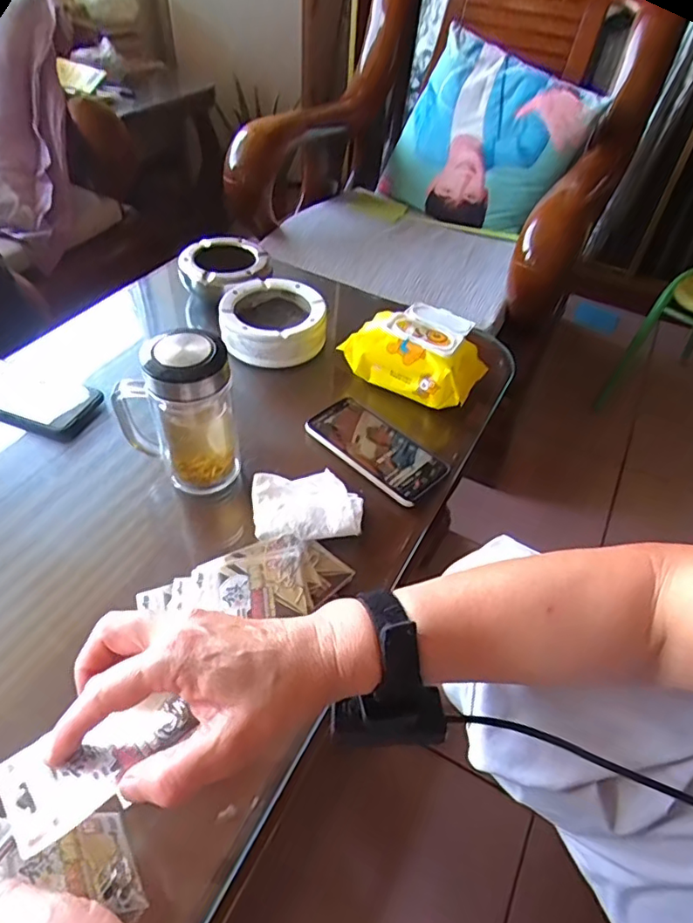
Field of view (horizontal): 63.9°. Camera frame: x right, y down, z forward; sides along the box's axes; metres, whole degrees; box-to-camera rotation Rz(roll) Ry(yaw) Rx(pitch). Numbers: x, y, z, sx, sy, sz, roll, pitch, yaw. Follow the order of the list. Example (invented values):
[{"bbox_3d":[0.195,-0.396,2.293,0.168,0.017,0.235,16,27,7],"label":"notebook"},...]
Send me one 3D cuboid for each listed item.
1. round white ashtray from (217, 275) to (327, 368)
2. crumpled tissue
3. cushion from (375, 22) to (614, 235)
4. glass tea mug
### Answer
[{"bbox_3d":[-0.099,-0.197,0.761,0.141,0.049,0.142,2,47,-3],"label":"round white ashtray"},{"bbox_3d":[-0.038,0.044,0.560,0.109,0.024,0.070,-2,47,-7],"label":"crumpled tissue"},{"bbox_3d":[0.298,-0.723,1.236,0.420,0.354,0.098,38,18,22],"label":"cushion"},{"bbox_3d":[-0.165,-0.041,0.543,0.105,0.165,0.068,-15,50,-18],"label":"glass tea mug"}]

